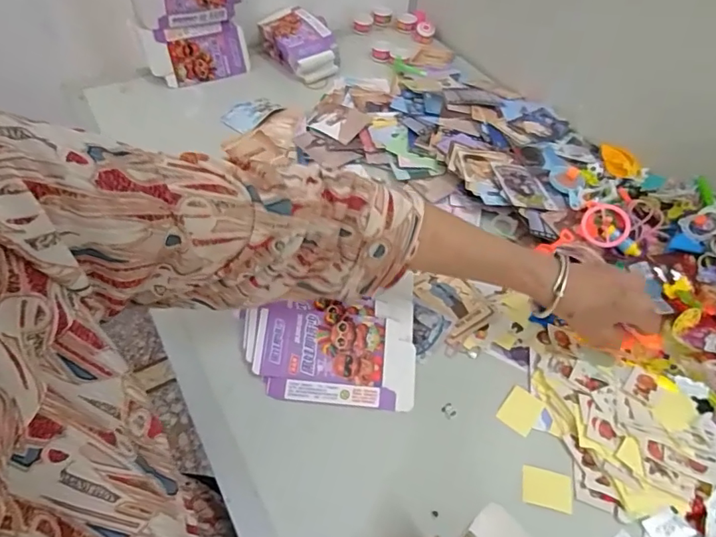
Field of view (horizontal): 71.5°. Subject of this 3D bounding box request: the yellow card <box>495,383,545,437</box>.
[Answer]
[{"bbox_3d":[0.149,0.129,0.455,0.031,0.004,0.040,32,55,21],"label":"yellow card"}]

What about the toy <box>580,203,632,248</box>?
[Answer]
[{"bbox_3d":[0.282,-0.048,0.568,0.052,0.012,0.052,-7,71,21],"label":"toy"}]

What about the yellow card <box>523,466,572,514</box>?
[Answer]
[{"bbox_3d":[0.157,0.182,0.412,0.039,0.004,0.030,13,50,6],"label":"yellow card"}]

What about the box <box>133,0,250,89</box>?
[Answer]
[{"bbox_3d":[-0.240,-0.362,0.724,0.152,0.168,0.052,-20,54,-20],"label":"box"}]

